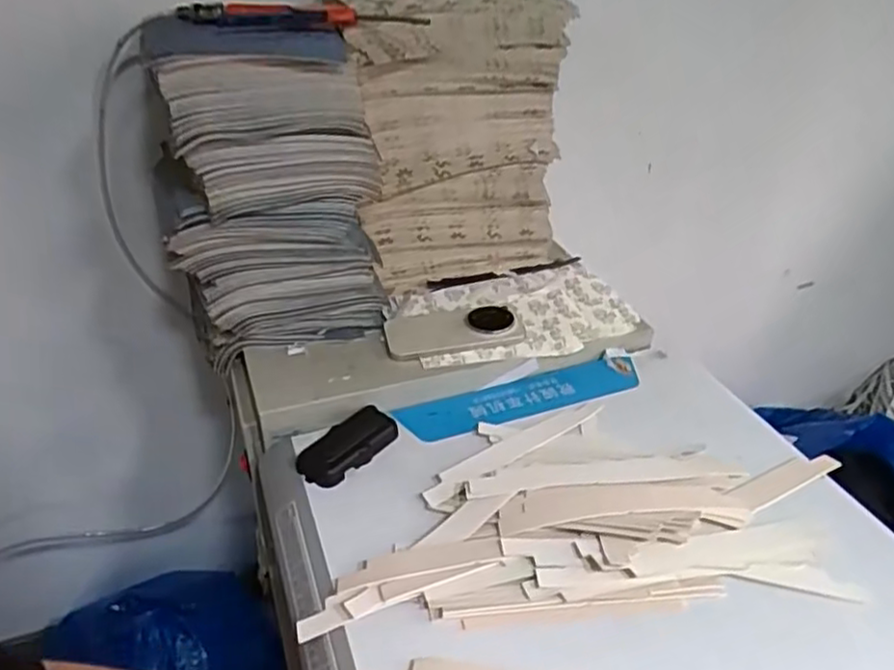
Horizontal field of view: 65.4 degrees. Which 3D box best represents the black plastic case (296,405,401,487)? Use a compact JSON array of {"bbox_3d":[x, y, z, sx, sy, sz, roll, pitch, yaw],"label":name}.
[{"bbox_3d":[-0.103,0.113,0.718,0.053,0.022,0.108,26,42,33],"label":"black plastic case"}]

